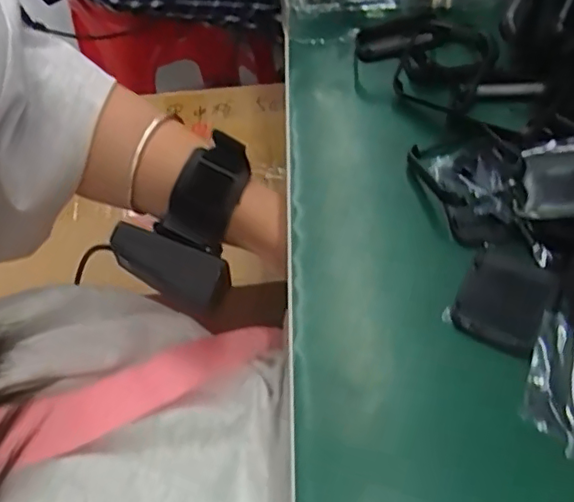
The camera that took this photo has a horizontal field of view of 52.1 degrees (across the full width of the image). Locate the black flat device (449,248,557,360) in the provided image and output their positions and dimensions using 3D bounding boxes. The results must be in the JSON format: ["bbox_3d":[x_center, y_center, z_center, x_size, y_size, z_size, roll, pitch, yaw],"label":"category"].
[{"bbox_3d":[0.078,0.017,0.213,0.030,0.005,0.039,24,59,20],"label":"black flat device"}]

